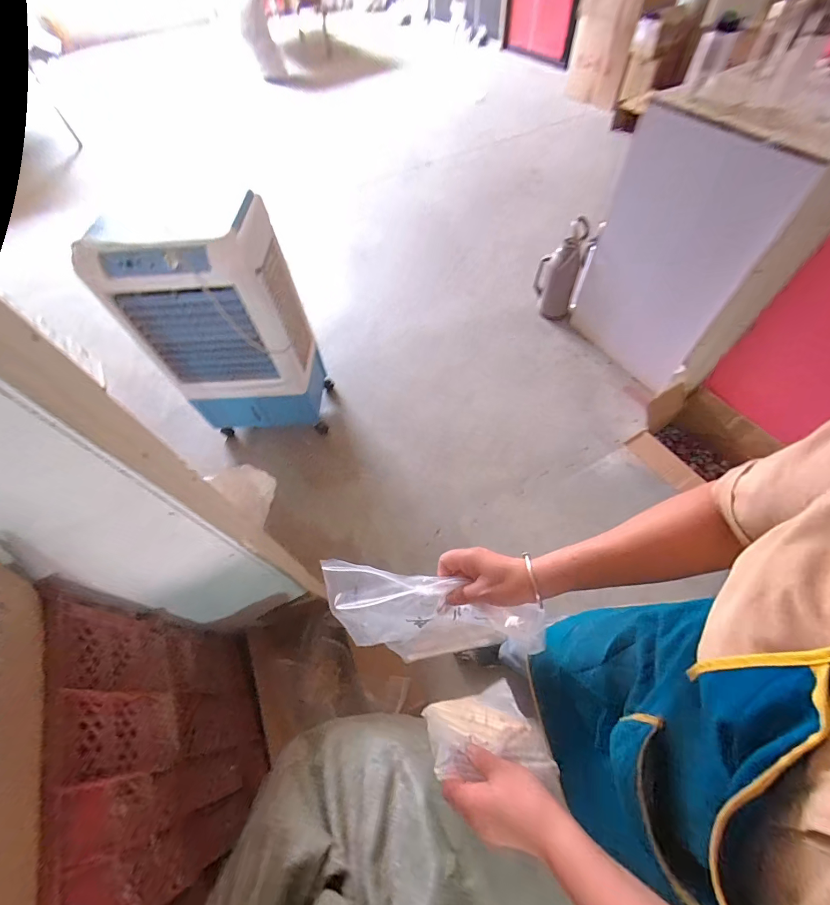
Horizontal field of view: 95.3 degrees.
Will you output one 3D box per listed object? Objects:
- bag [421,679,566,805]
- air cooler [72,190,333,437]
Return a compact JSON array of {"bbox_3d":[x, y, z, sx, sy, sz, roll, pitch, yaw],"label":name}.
[{"bbox_3d":[0.091,0.385,0.530,0.149,0.205,0.033,-1,79,-3],"label":"bag"},{"bbox_3d":[-0.681,-0.419,1.424,0.491,0.913,0.331,3,58,6],"label":"air cooler"}]

